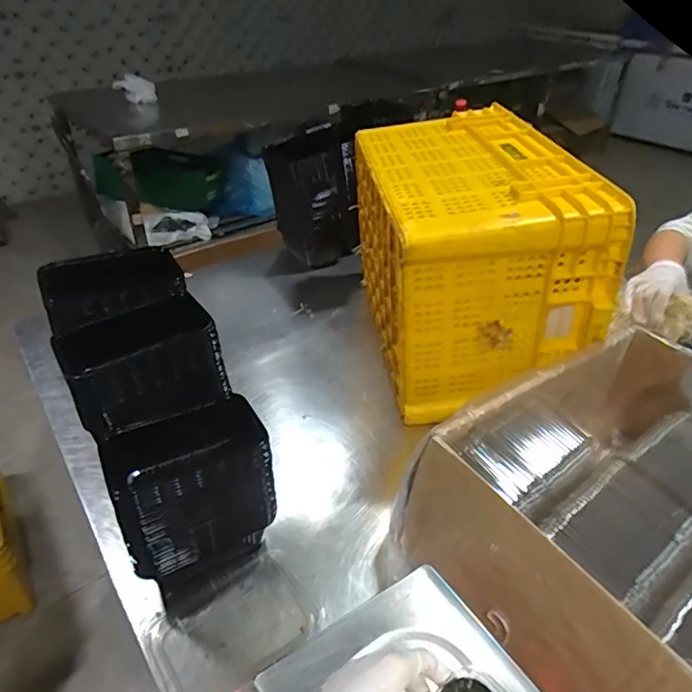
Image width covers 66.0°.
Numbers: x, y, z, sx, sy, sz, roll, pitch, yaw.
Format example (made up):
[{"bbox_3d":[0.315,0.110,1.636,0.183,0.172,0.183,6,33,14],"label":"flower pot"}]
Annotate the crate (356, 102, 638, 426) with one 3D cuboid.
[{"bbox_3d":[0.206,-0.188,0.989,0.313,0.335,0.524,-3,37,-4],"label":"crate"}]

